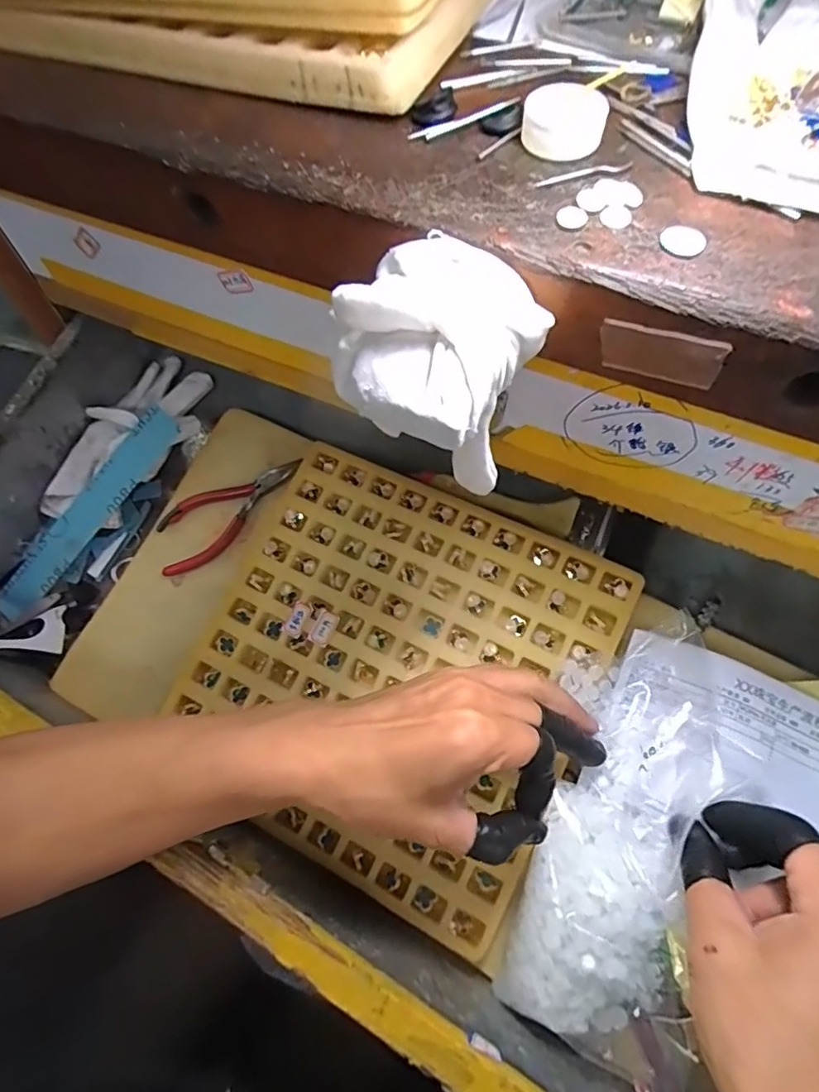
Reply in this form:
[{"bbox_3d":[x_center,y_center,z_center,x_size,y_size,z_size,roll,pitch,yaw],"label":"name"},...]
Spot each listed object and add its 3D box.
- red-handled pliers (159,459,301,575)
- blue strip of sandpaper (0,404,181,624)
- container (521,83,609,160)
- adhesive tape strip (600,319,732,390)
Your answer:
[{"bbox_3d":[-0.143,-0.030,0.437,0.130,0.012,0.049,-38,68,-3],"label":"red-handled pliers"},{"bbox_3d":[-0.259,-0.023,0.444,0.032,0.011,0.212,41,95,-2],"label":"blue strip of sandpaper"},{"bbox_3d":[0.062,-0.170,0.223,0.032,0.012,0.031,12,64,8],"label":"container"},{"bbox_3d":[0.092,-0.071,0.206,0.042,0.021,0.004,21,65,19],"label":"adhesive tape strip"}]

